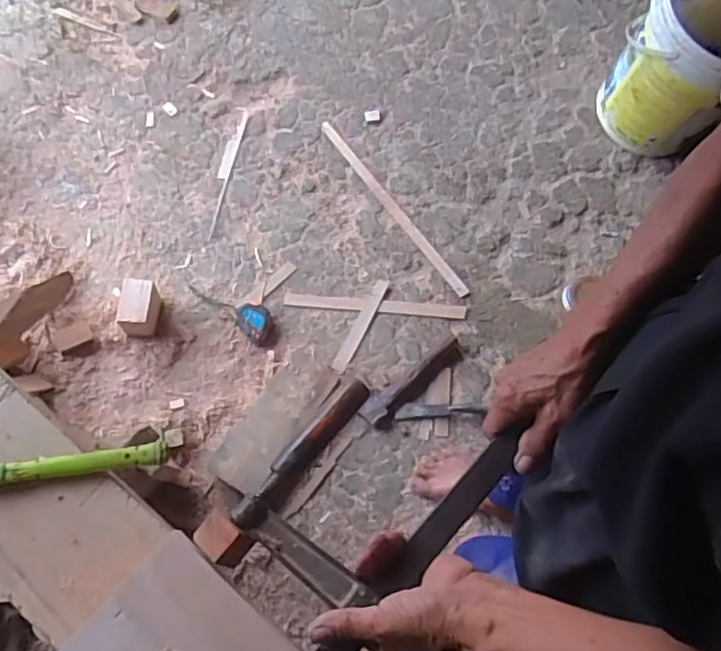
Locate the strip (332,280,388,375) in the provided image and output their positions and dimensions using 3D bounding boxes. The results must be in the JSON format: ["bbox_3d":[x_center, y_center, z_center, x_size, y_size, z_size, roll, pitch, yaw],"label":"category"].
[{"bbox_3d":[0.001,-0.001,1.424,0.033,0.007,0.236,25,73,7],"label":"strip"}]

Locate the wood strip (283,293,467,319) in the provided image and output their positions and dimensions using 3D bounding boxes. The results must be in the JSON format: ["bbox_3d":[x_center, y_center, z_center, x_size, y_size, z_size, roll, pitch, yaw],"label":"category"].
[{"bbox_3d":[0.034,-0.046,1.438,0.409,0.012,0.032,4,71,0],"label":"wood strip"}]

